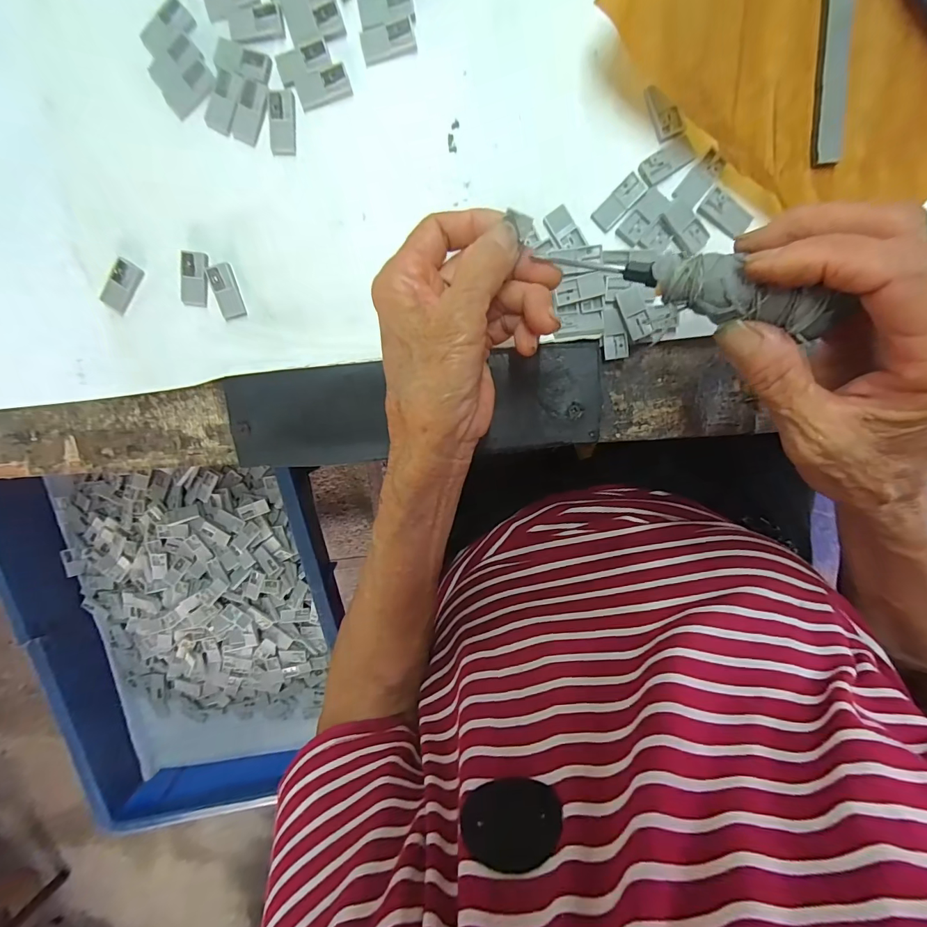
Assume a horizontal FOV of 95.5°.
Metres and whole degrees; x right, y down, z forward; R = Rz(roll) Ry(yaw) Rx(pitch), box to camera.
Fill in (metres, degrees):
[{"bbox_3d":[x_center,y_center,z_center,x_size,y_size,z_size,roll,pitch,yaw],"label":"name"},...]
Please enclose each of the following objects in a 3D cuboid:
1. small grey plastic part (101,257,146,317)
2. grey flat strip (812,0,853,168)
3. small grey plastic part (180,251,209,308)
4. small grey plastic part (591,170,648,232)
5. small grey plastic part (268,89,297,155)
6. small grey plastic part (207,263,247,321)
[{"bbox_3d":[-0.192,-0.100,0.237,0.015,0.004,0.028,31,98,-5],"label":"small grey plastic part"},{"bbox_3d":[0.190,-0.208,0.216,0.013,0.006,0.096,-5,99,1],"label":"grey flat strip"},{"bbox_3d":[-0.151,-0.103,0.235,0.014,0.004,0.029,4,99,-1],"label":"small grey plastic part"},{"bbox_3d":[0.084,-0.141,0.227,0.013,0.005,0.030,44,97,-7],"label":"small grey plastic part"},{"bbox_3d":[-0.096,-0.180,0.222,0.014,0.004,0.030,3,99,0],"label":"small grey plastic part"},{"bbox_3d":[-0.133,-0.097,0.237,0.013,0.004,0.029,-16,99,3],"label":"small grey plastic part"}]

